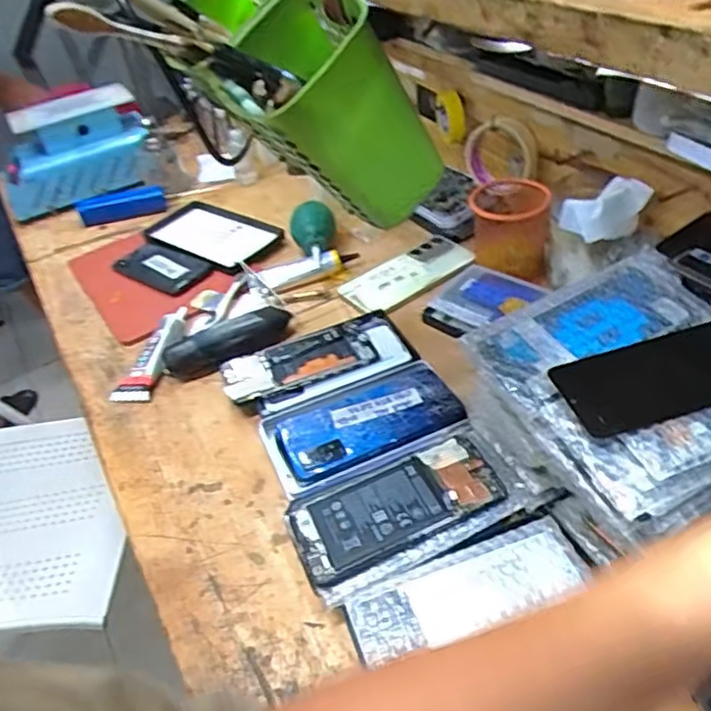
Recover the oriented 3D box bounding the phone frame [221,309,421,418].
[{"bbox_3d":[-0.036,0.005,0.680,0.191,0.010,0.092,-23,42,-15],"label":"phone frame"}]

